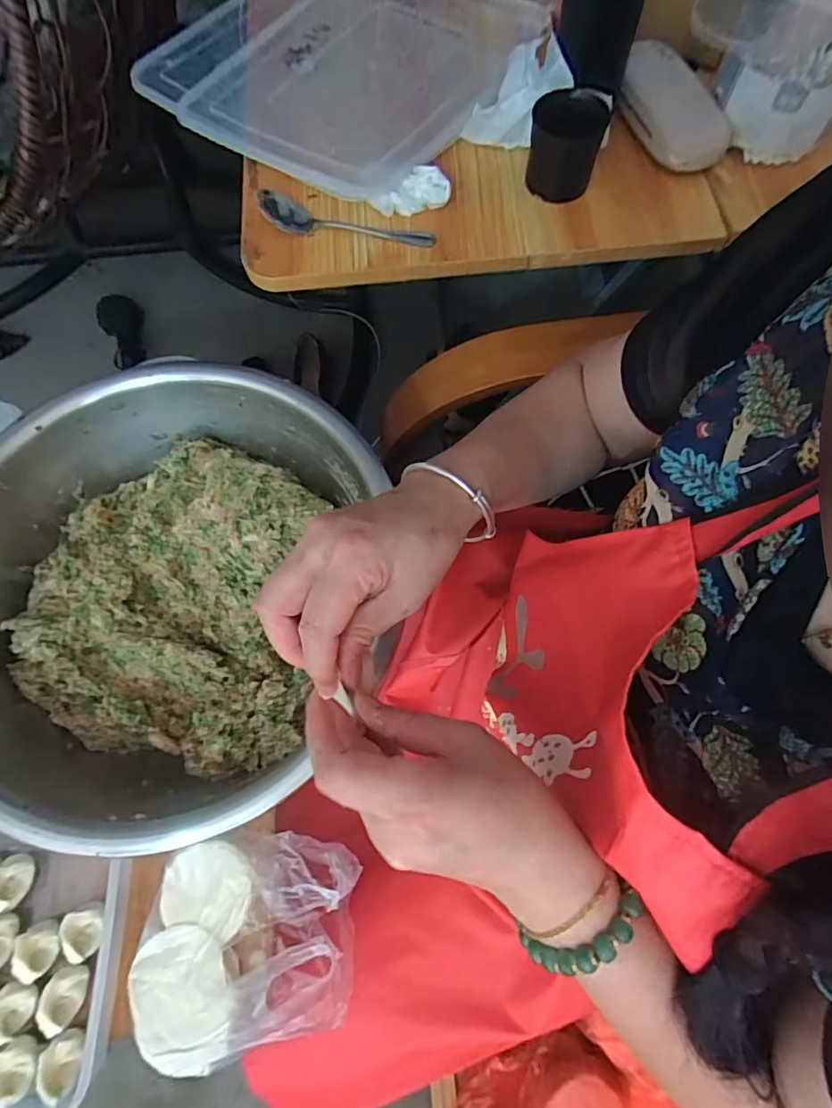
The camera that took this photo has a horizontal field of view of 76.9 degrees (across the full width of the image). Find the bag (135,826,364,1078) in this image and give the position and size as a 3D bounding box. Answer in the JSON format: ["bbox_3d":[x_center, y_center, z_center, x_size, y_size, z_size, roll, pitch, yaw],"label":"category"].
[{"bbox_3d":[-0.137,0.316,0.429,0.167,0.055,0.156,2,70,2],"label":"bag"}]

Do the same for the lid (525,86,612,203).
[{"bbox_3d":[0.130,-0.358,0.460,0.059,0.058,0.055,-1,70,2],"label":"lid"}]

